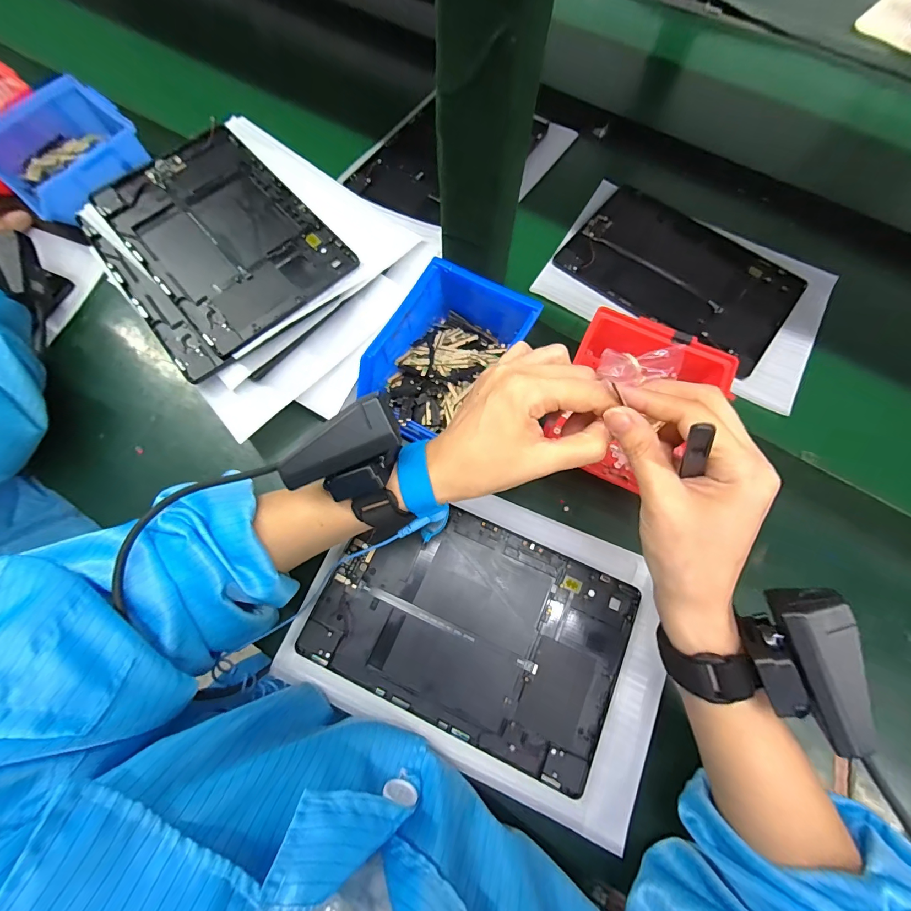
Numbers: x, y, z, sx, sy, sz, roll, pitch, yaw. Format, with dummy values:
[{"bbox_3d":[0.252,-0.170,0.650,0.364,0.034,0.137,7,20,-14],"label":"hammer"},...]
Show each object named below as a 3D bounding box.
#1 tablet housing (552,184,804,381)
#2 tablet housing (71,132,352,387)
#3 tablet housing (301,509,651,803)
[{"bbox_3d":[0.247,-0.202,0.441,0.233,0.006,0.170,37,73,12],"label":"tablet housing"},{"bbox_3d":[-0.235,-0.207,0.386,0.183,0.009,0.242,-41,78,-10],"label":"tablet housing"},{"bbox_3d":[0.014,0.133,0.321,0.231,0.010,0.154,24,71,7],"label":"tablet housing"}]

